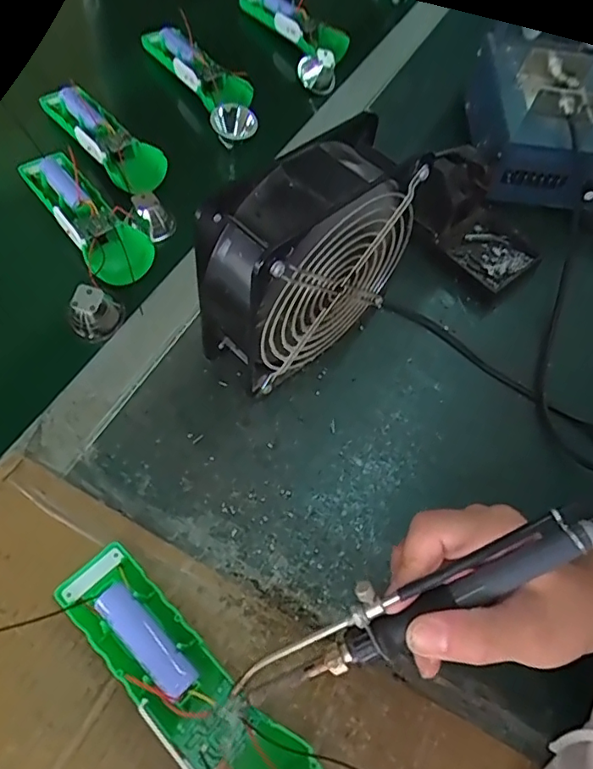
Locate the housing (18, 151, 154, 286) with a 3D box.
[{"bbox_3d":[-0.171,-0.135,0.452,0.047,0.040,0.147,-33,72,-22],"label":"housing"}]

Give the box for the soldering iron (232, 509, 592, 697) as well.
[{"bbox_3d":[0.061,0.092,0.243,0.190,0.022,0.025,-27,61,3],"label":"soldering iron"}]

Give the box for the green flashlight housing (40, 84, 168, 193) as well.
[{"bbox_3d":[-0.169,-0.218,0.484,0.144,0.032,0.045,42,64,17],"label":"green flashlight housing"}]

